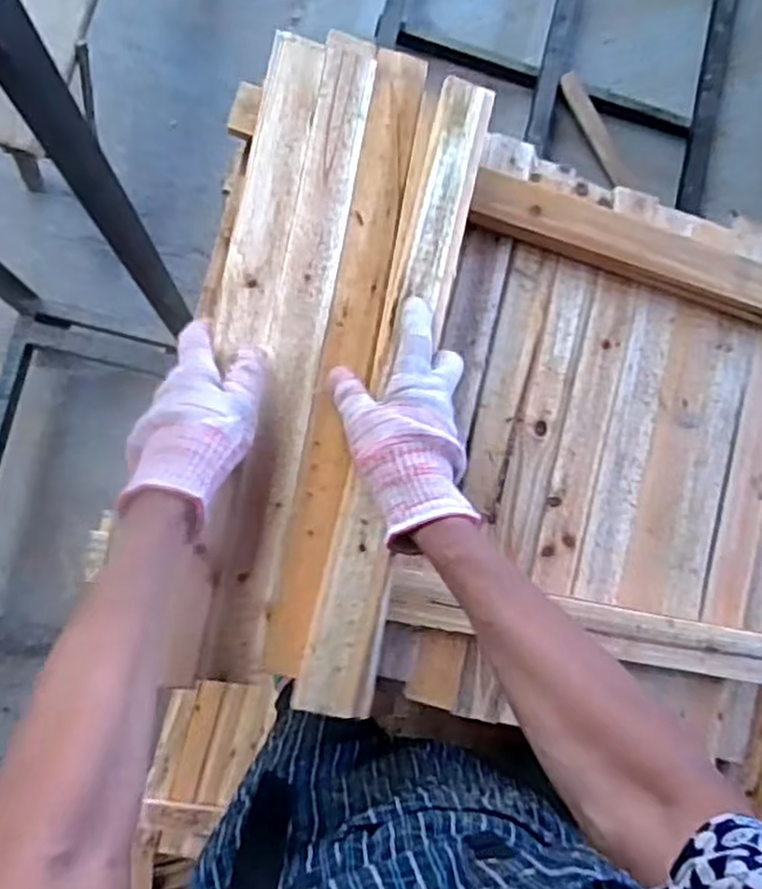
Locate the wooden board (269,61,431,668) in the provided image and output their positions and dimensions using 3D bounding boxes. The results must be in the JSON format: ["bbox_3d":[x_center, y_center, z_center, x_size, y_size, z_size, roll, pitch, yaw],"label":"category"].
[{"bbox_3d":[-0.023,-0.076,0.547,0.039,0.016,0.490,11,81,-2],"label":"wooden board"}]

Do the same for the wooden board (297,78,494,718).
[{"bbox_3d":[0.017,-0.048,0.544,0.050,0.021,0.494,12,82,-2],"label":"wooden board"}]

